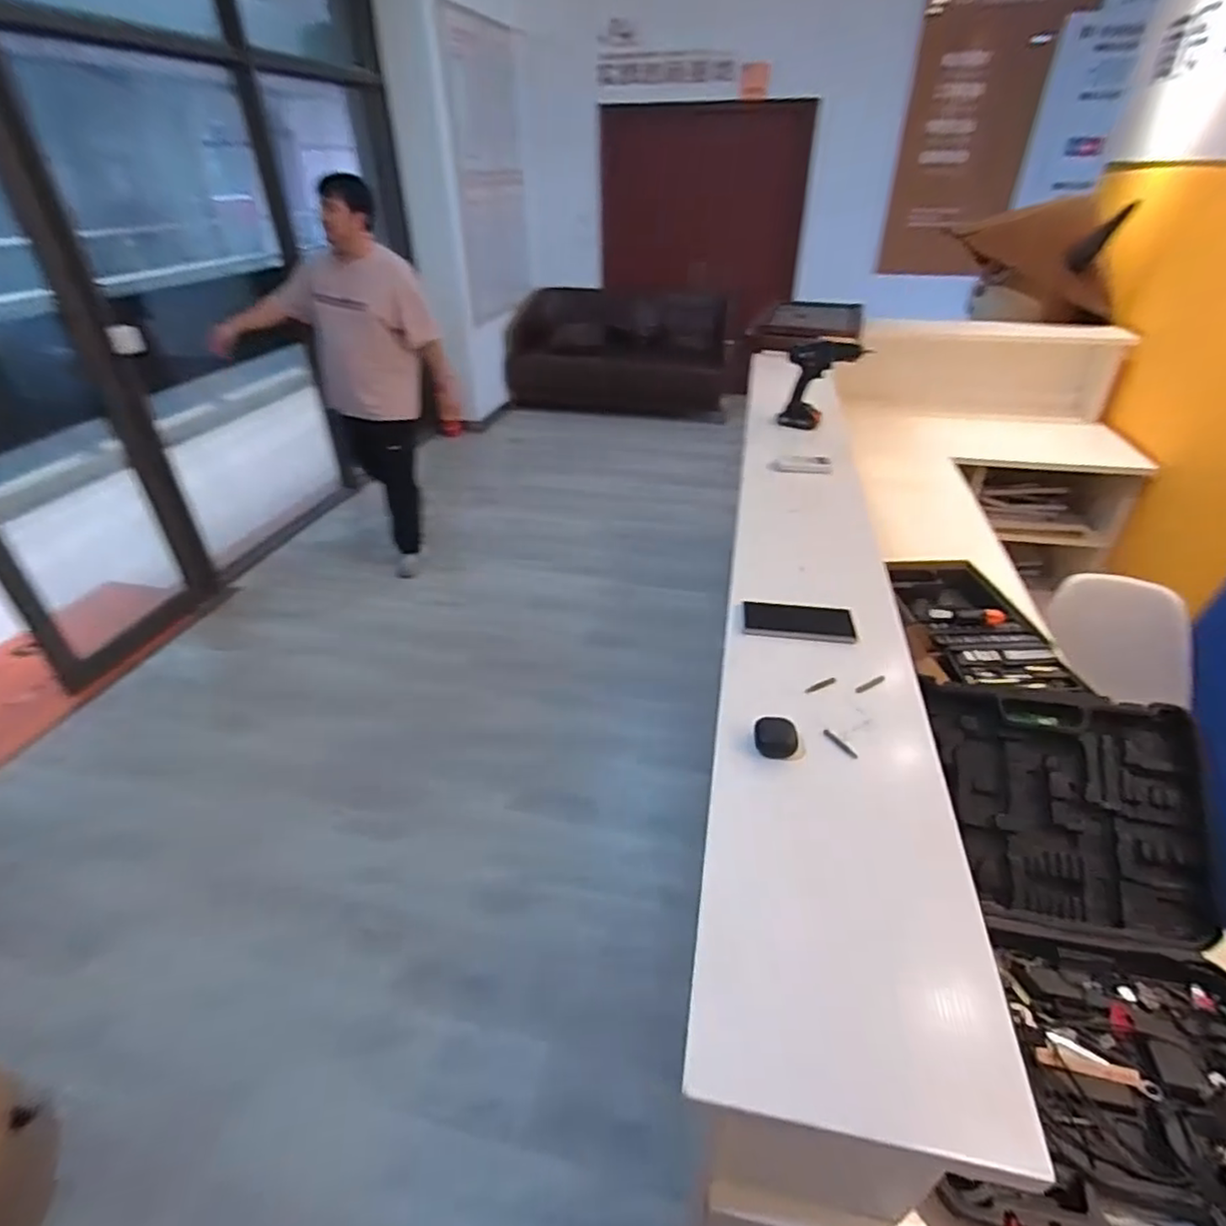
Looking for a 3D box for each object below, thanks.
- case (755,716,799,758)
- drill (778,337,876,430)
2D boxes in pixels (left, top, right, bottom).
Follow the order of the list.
[{"bbox_3d":[0.193,0.146,0.766,0.046,0.026,0.044,1,35,2],"label":"case"},{"bbox_3d":[0.526,-0.572,1.633,0.191,0.212,0.110,13,37,18],"label":"drill"}]

